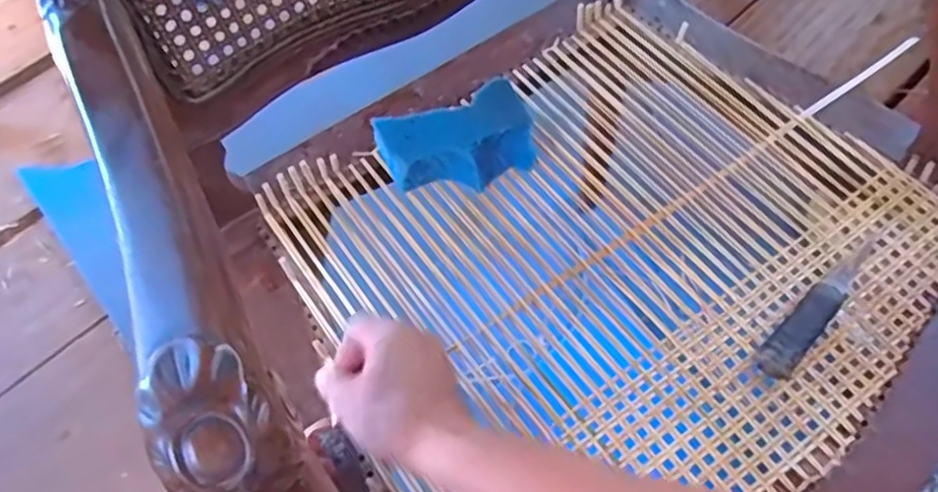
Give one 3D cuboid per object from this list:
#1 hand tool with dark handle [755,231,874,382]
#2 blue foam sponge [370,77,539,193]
[{"bbox_3d":[0.275,0.045,0.520,0.156,0.016,0.028,-42,64,-18],"label":"hand tool with dark handle"},{"bbox_3d":[-0.011,-0.090,0.592,0.137,0.058,0.069,-20,62,-7],"label":"blue foam sponge"}]

